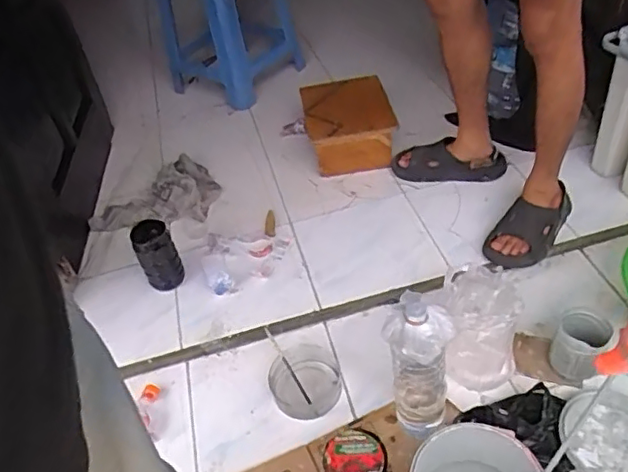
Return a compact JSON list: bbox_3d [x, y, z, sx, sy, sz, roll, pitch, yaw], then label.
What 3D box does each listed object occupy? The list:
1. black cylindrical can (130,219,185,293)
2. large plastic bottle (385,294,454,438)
[{"bbox_3d":[-0.343,0.040,1.267,0.083,0.128,0.086,-5,41,5],"label":"black cylindrical can"},{"bbox_3d":[0.161,0.230,0.909,0.094,0.297,0.100,2,42,12],"label":"large plastic bottle"}]

